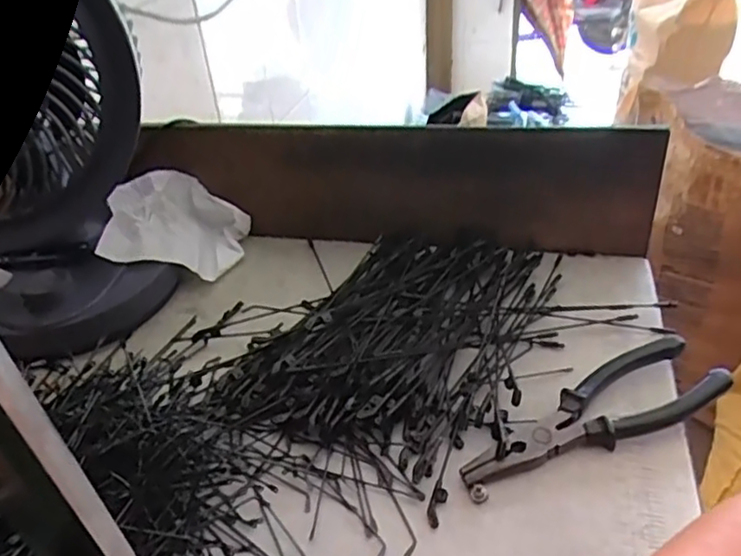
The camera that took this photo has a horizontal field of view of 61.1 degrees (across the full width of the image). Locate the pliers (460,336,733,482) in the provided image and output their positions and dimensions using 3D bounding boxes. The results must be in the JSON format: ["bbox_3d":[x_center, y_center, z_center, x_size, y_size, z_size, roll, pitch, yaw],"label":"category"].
[{"bbox_3d":[0.139,0.088,0.388,0.175,0.023,0.056,-21,39,-22],"label":"pliers"}]

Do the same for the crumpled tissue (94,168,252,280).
[{"bbox_3d":[-0.173,-0.043,0.566,0.124,0.071,0.099,-14,36,-12],"label":"crumpled tissue"}]

